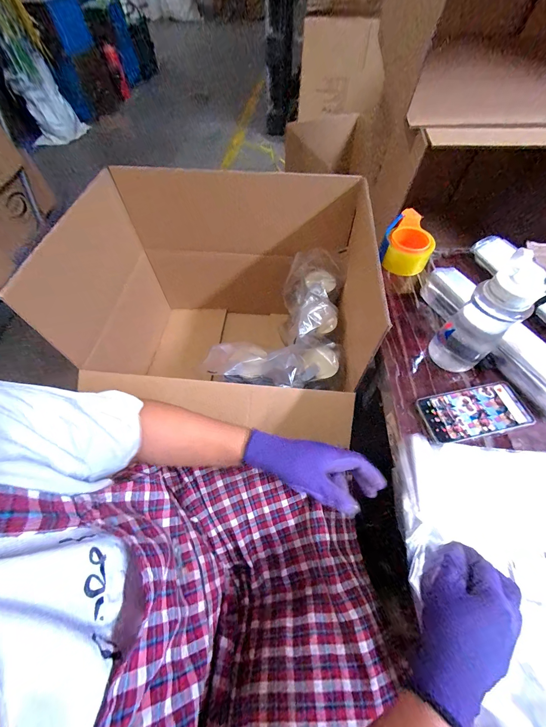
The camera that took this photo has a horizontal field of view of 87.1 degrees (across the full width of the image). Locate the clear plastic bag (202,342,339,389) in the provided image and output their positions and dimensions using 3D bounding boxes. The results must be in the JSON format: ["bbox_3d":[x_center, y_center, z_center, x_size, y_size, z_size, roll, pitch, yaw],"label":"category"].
[{"bbox_3d":[-0.005,-0.013,0.671,0.322,0.098,0.135,-1,57,1],"label":"clear plastic bag"}]

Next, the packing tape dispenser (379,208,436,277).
[{"bbox_3d":[0.300,-0.268,0.638,0.103,0.066,0.148,22,61,15],"label":"packing tape dispenser"}]

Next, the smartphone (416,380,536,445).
[{"bbox_3d":[0.314,0.078,0.454,0.161,0.014,0.077,-12,58,-6],"label":"smartphone"}]

